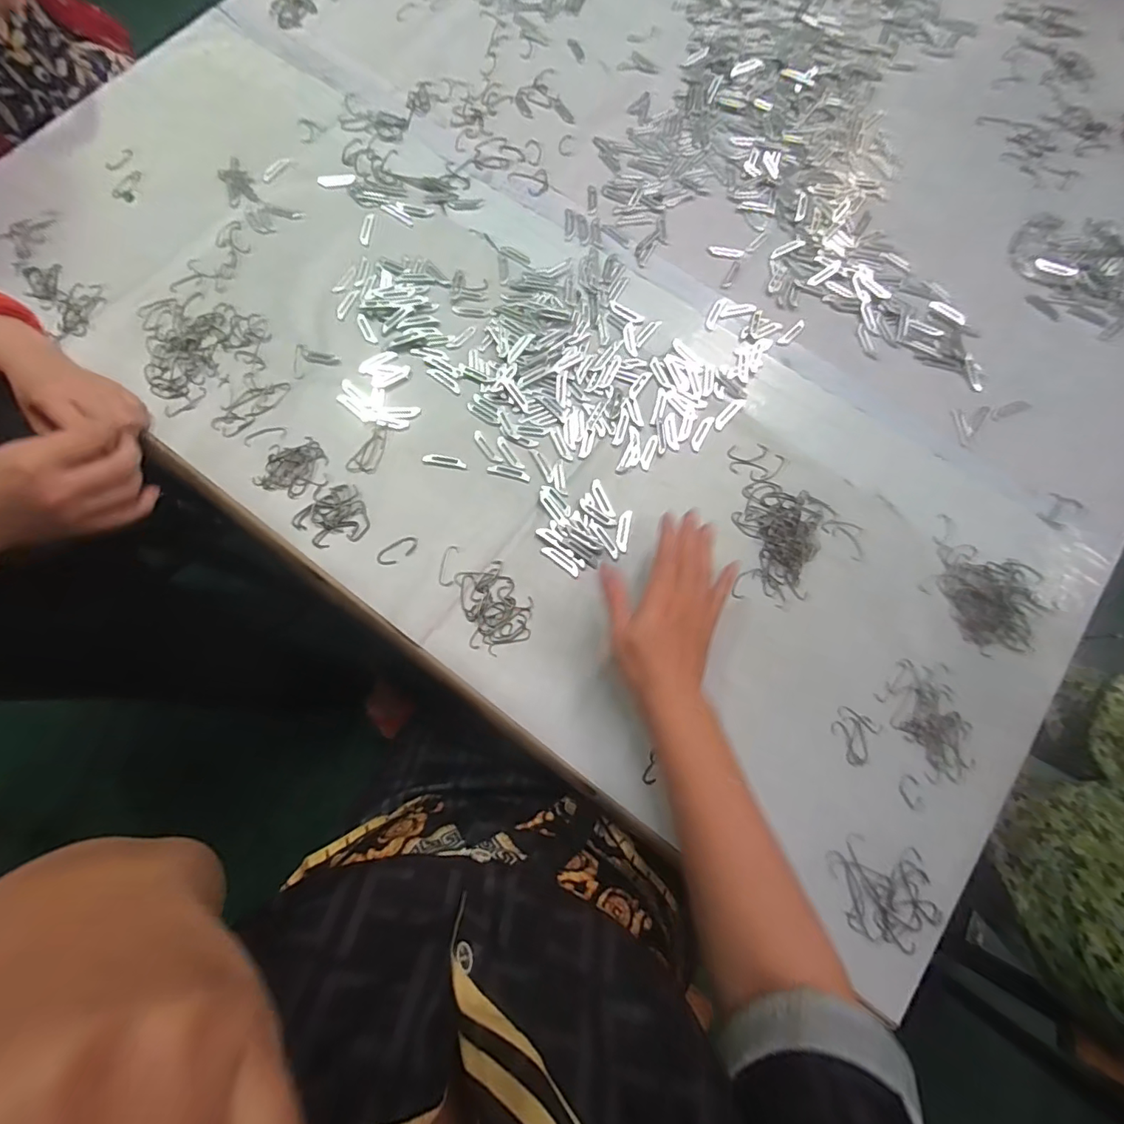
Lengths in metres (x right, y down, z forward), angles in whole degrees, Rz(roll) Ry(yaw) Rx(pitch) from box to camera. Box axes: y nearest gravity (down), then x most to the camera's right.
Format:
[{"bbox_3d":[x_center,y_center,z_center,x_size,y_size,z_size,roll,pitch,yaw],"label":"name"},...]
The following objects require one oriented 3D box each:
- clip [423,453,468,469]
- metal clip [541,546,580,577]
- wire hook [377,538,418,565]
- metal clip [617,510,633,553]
[{"bbox_3d":[-0.114,-0.099,0.495,0.043,0.004,0.011,12,75,3],"label":"clip"},{"bbox_3d":[-0.001,-0.001,0.469,0.041,0.004,0.010,36,78,9],"label":"metal clip"},{"bbox_3d":[-0.153,-0.011,0.473,0.039,0.004,0.019,-27,77,-7],"label":"wire hook"},{"bbox_3d":[0.058,-0.030,0.479,0.011,0.004,0.041,10,75,2],"label":"metal clip"}]

